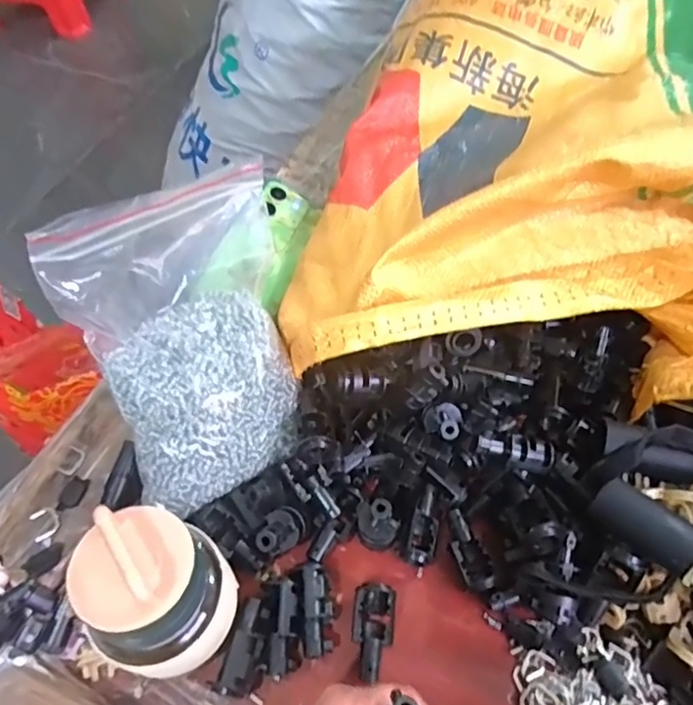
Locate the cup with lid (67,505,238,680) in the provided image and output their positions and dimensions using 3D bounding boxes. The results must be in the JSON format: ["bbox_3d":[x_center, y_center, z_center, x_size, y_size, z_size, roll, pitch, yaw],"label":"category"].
[{"bbox_3d":[-0.103,0.131,0.309,0.063,0.118,0.070,16,59,12],"label":"cup with lid"}]

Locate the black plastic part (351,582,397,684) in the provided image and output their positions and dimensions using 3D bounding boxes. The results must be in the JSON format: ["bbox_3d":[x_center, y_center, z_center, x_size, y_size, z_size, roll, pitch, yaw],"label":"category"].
[{"bbox_3d":[0.017,0.173,0.358,0.025,0.015,0.054,5,58,5],"label":"black plastic part"}]

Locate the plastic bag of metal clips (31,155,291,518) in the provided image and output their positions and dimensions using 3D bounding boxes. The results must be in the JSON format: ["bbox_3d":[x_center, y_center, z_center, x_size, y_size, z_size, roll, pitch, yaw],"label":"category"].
[{"bbox_3d":[-0.098,-0.020,0.368,0.130,0.142,0.184,-12,58,-6],"label":"plastic bag of metal clips"}]

